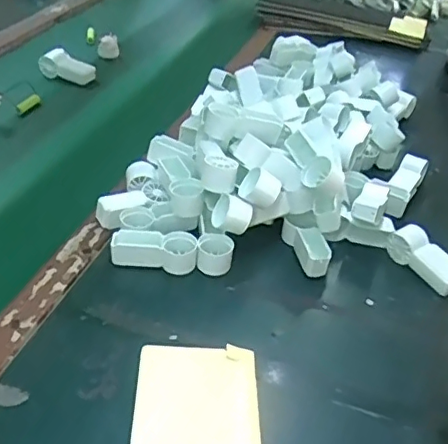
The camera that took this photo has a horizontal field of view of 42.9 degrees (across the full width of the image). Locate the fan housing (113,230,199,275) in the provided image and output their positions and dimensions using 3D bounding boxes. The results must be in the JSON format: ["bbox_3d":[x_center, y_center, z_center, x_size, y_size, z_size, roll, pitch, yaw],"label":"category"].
[{"bbox_3d":[-0.076,0.032,0.631,0.091,0.037,0.029,8,37,3],"label":"fan housing"}]

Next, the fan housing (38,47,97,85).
[{"bbox_3d":[-0.282,-0.274,1.020,0.095,0.043,0.061,25,42,24],"label":"fan housing"}]

